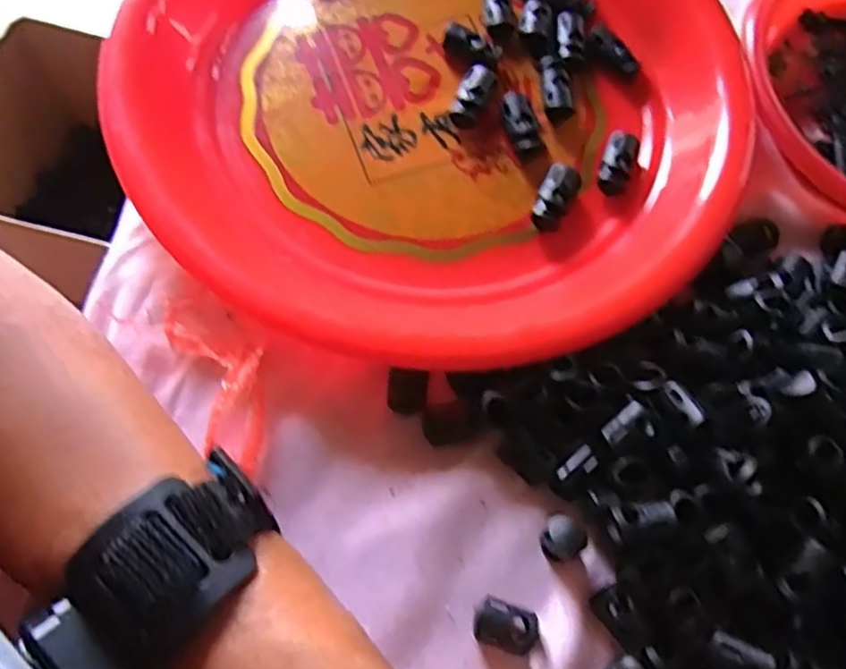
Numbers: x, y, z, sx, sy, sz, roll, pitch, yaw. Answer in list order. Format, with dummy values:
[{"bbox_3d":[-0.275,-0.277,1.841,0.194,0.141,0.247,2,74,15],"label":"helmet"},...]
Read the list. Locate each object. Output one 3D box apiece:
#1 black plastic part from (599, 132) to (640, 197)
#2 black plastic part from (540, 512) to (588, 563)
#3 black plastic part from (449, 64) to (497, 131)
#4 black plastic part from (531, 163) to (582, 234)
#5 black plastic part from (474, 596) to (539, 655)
[{"bbox_3d":[0.082,-0.073,0.292,0.014,0.008,0.030,21,67,4],"label":"black plastic part"},{"bbox_3d":[0.047,0.069,0.231,0.014,0.015,0.013,2,67,-4],"label":"black plastic part"},{"bbox_3d":[0.022,-0.102,0.296,0.012,0.006,0.031,25,82,7],"label":"black plastic part"},{"bbox_3d":[0.055,-0.057,0.283,0.014,0.010,0.029,28,68,7],"label":"black plastic part"},{"bbox_3d":[0.027,0.095,0.224,0.020,0.006,0.014,19,67,4],"label":"black plastic part"}]

